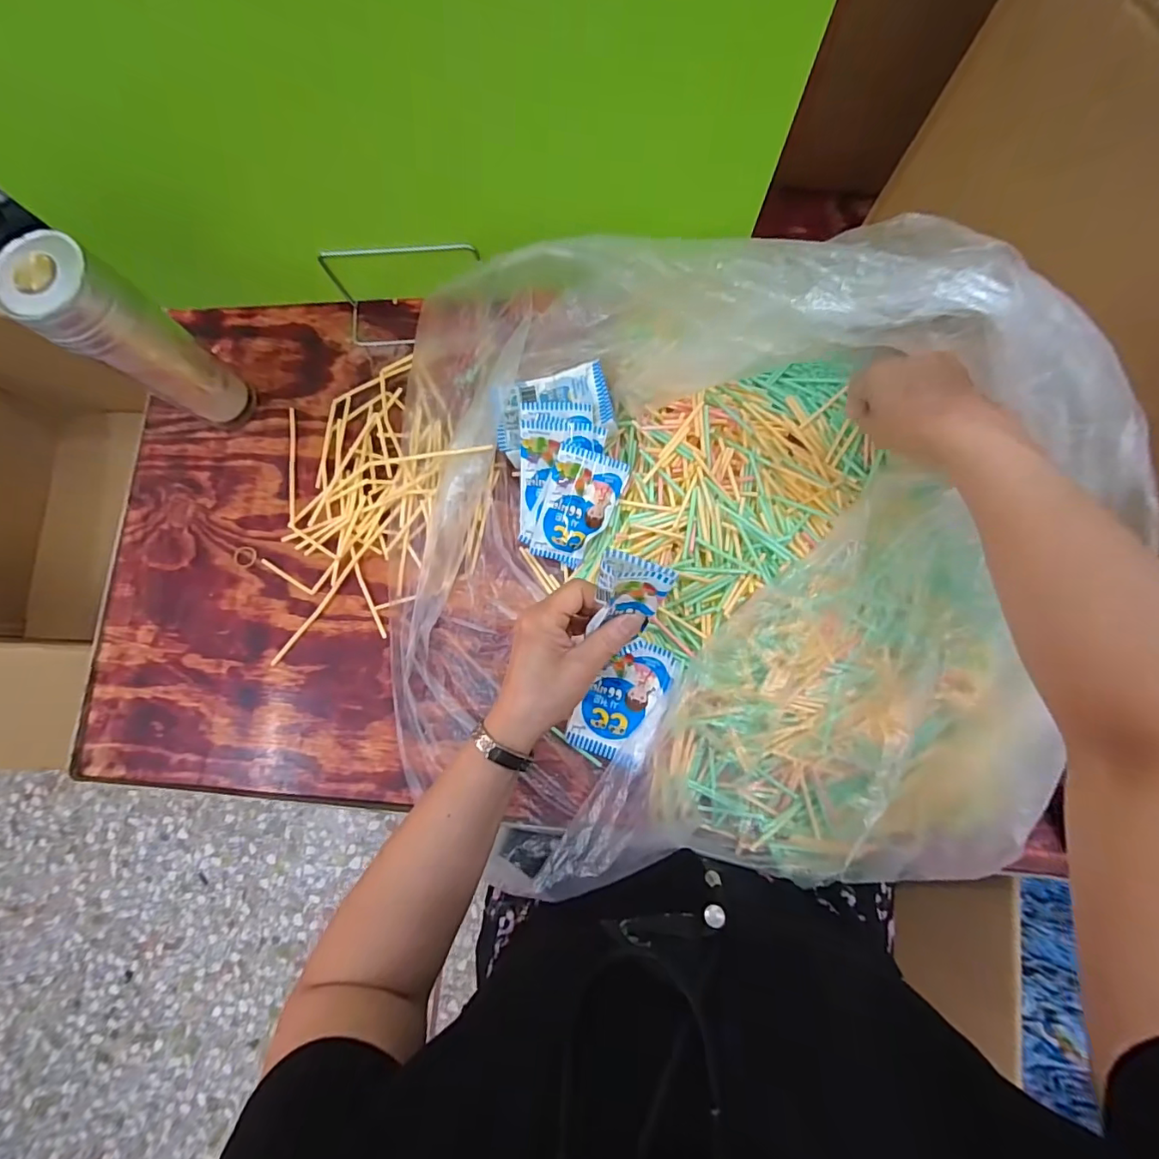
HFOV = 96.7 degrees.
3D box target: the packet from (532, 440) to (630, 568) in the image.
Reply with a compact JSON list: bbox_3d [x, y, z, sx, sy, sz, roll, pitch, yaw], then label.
[{"bbox_3d":[-0.002,-0.062,0.462,0.061,0.013,0.103,19,110,-4],"label":"packet"}]

